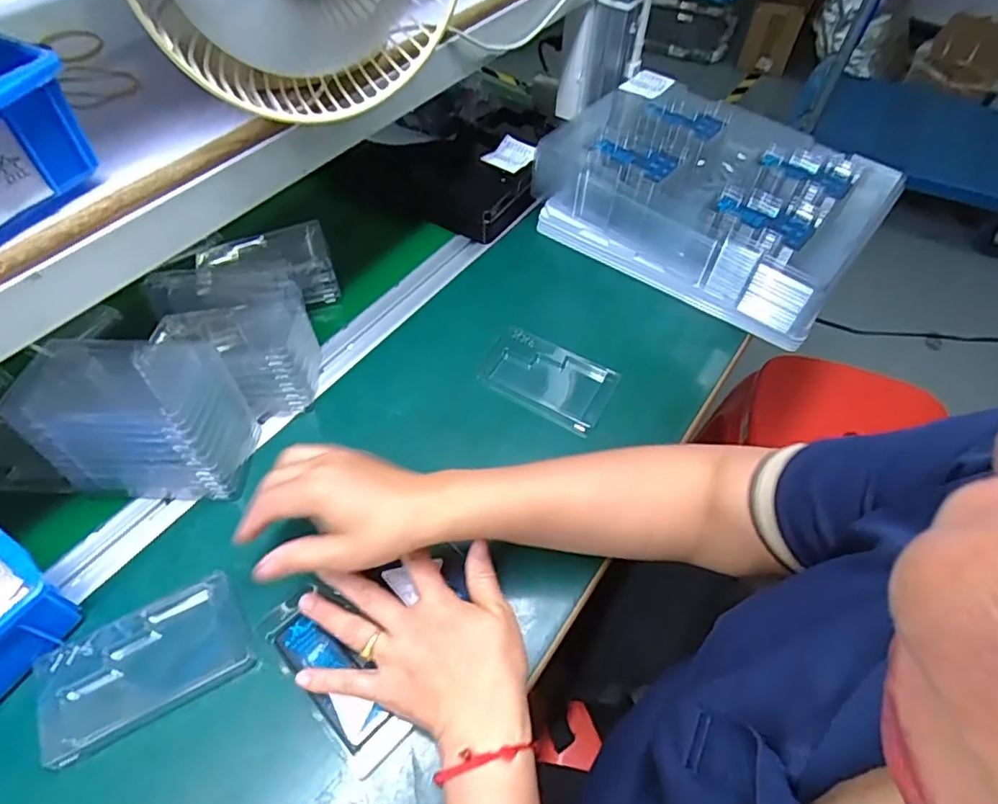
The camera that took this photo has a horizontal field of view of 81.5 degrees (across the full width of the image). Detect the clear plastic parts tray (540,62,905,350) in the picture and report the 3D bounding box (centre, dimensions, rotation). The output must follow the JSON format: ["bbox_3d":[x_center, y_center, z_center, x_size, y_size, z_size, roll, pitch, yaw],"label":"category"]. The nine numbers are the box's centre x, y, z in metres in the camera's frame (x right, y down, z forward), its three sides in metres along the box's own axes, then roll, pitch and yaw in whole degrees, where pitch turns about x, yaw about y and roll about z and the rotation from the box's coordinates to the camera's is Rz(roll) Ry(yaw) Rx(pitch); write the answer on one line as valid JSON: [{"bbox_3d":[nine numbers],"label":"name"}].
[{"bbox_3d":[0.224,-0.224,0.660,0.340,0.125,0.211,32,59,19],"label":"clear plastic parts tray"}]

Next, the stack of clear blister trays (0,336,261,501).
[{"bbox_3d":[-0.277,0.015,0.456,0.128,0.103,0.083,2,54,-1],"label":"stack of clear blister trays"}]

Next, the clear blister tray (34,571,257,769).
[{"bbox_3d":[-0.243,0.179,0.398,0.126,0.015,0.073,-24,59,-19],"label":"clear blister tray"}]

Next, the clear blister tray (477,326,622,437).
[{"bbox_3d":[0.047,-0.023,0.565,0.123,0.020,0.078,25,57,15],"label":"clear blister tray"}]

